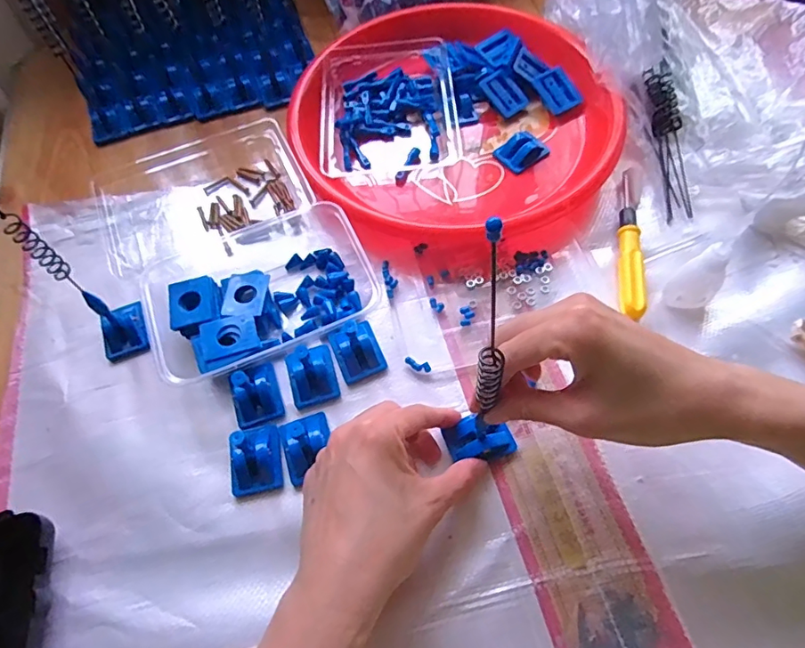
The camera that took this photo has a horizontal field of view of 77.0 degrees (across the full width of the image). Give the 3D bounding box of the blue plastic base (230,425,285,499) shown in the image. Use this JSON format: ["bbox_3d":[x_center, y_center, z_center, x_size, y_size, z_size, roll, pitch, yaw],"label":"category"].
[{"bbox_3d":[-0.102,0.086,0.335,0.035,0.042,0.044,-10,62,-2],"label":"blue plastic base"}]

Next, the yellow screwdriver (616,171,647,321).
[{"bbox_3d":[0.183,-0.069,0.412,0.016,0.017,0.143,6,63,7],"label":"yellow screwdriver"}]

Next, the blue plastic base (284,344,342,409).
[{"bbox_3d":[-0.068,0.035,0.369,0.035,0.024,0.042,-17,62,-6],"label":"blue plastic base"}]

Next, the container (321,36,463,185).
[{"bbox_3d":[-0.012,-0.206,0.485,0.124,0.033,0.160,-5,62,1],"label":"container"}]

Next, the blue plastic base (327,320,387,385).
[{"bbox_3d":[-0.034,0.018,0.381,0.034,0.020,0.043,-22,63,-8],"label":"blue plastic base"}]

